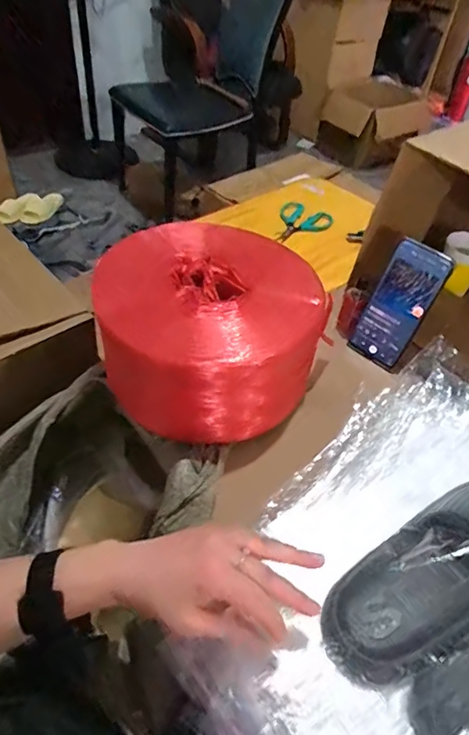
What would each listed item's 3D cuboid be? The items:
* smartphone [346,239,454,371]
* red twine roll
[{"bbox_3d":[0.211,-0.078,0.632,0.068,0.162,0.010,33,32,17],"label":"smartphone"},{"bbox_3d":[-0.035,-0.054,0.586,0.239,0.114,0.269,-14,49,-20],"label":"red twine roll"}]

